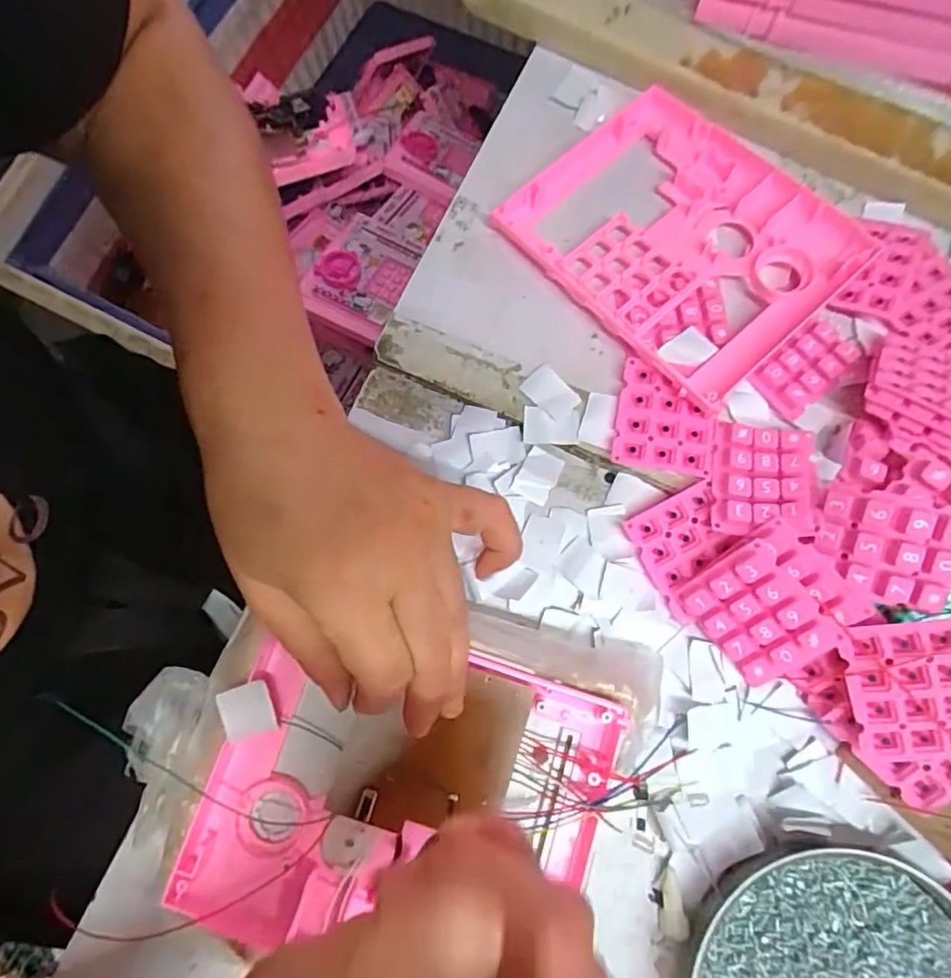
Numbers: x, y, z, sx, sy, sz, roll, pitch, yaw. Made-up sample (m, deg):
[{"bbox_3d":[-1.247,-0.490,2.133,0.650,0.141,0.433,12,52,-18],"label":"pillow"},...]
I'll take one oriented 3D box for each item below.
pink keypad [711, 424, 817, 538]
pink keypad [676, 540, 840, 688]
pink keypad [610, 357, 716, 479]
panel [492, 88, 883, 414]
[{"bbox_3d":[0.143,-0.004,0.288,0.047,0.017,0.055,9,79,3],"label":"pink keypad"},{"bbox_3d":[0.134,0.060,0.275,0.048,0.009,0.058,-42,83,22],"label":"pink keypad"},{"bbox_3d":[0.099,-0.037,0.303,0.048,0.006,0.055,11,79,4],"label":"pink keypad"},{"bbox_3d":[0.111,-0.139,0.319,0.133,0.018,0.159,-41,80,-7],"label":"panel"}]

